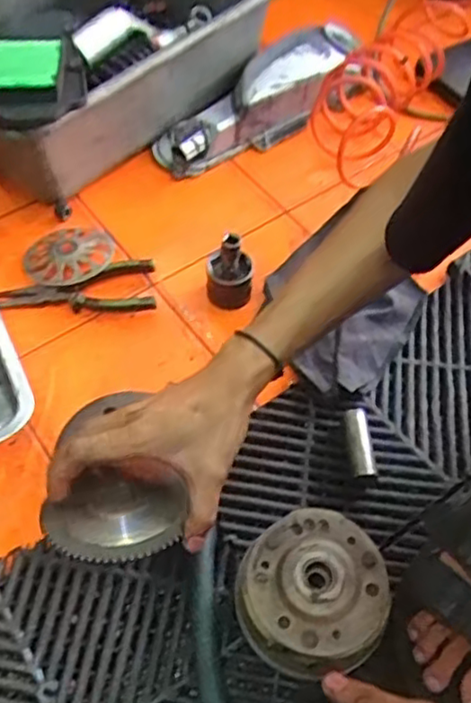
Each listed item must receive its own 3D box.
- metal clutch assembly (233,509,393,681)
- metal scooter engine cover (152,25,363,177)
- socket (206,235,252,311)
[{"bbox_3d":[0.062,0.201,0.546,0.117,0.077,0.114,1,56,-2],"label":"metal clutch assembly"},{"bbox_3d":[0.045,-0.349,0.898,0.344,0.073,0.104,-39,65,-25],"label":"metal scooter engine cover"},{"bbox_3d":[-0.007,-0.087,0.727,0.051,0.084,0.052,1,56,-1],"label":"socket"}]

